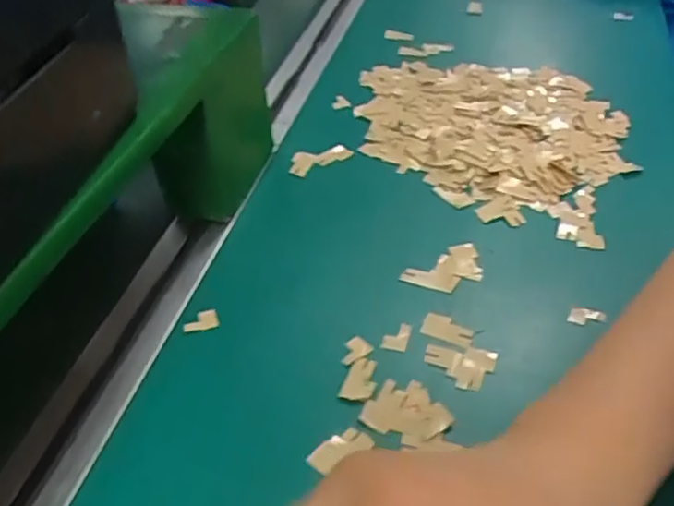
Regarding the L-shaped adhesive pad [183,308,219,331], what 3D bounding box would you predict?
[{"bbox_3d":[-0.076,0.038,0.369,0.020,0.004,0.013,-16,41,-12],"label":"L-shaped adhesive pad"}]

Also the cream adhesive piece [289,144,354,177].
[{"bbox_3d":[-0.013,-0.070,0.488,0.048,0.009,0.019,-26,44,-23],"label":"cream adhesive piece"}]

